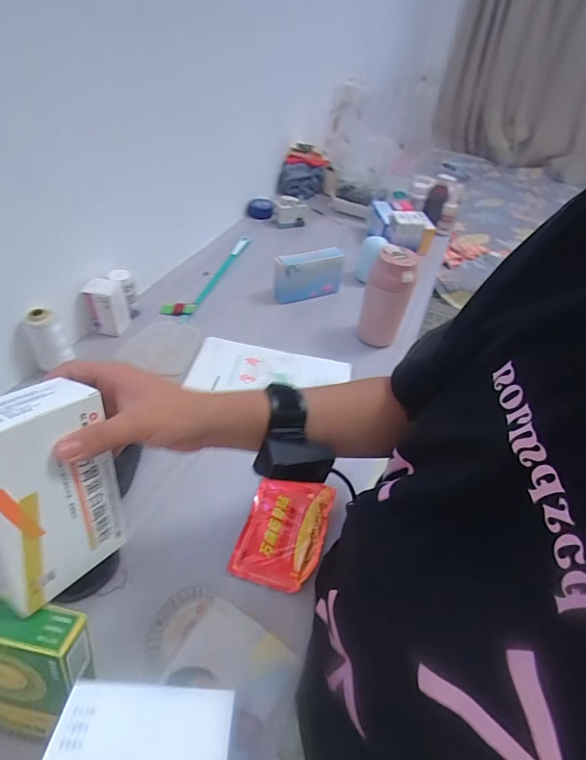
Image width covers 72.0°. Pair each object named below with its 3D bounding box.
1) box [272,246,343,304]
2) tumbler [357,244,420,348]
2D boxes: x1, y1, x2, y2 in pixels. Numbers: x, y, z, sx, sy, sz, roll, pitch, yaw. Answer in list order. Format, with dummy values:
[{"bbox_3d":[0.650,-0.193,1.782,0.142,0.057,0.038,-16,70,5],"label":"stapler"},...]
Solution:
[{"bbox_3d":[0.031,-0.215,0.841,0.147,0.105,0.028,-13,48,-19],"label":"box"},{"bbox_3d":[0.163,-0.142,0.720,0.076,0.163,0.084,15,45,8],"label":"tumbler"}]

